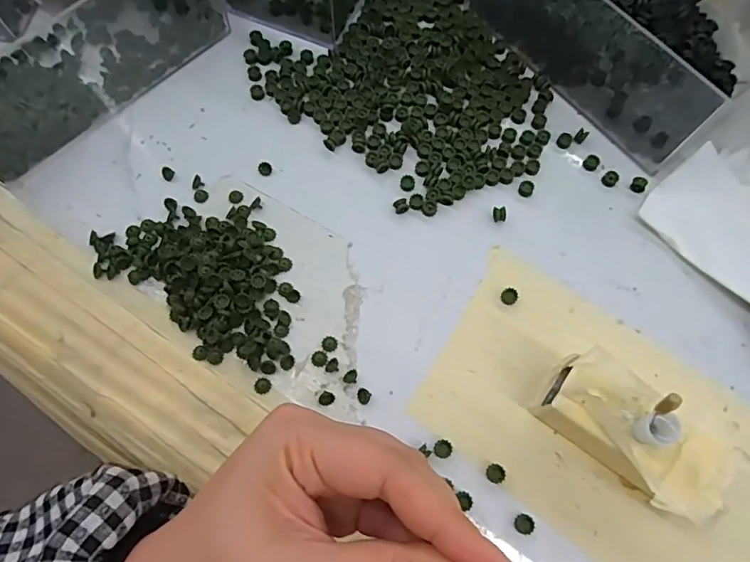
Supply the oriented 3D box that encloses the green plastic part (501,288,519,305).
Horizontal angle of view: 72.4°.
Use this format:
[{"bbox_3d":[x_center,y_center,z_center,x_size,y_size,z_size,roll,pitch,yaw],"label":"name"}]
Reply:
[{"bbox_3d":[0.074,0.008,0.279,0.009,0.005,0.009,0,71,-1],"label":"green plastic part"}]

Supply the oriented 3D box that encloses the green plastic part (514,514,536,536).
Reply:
[{"bbox_3d":[0.070,0.114,0.240,0.008,0.004,0.009,18,71,5],"label":"green plastic part"}]

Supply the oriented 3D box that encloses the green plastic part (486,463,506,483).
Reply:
[{"bbox_3d":[0.059,0.093,0.248,0.008,0.004,0.009,19,72,6],"label":"green plastic part"}]

